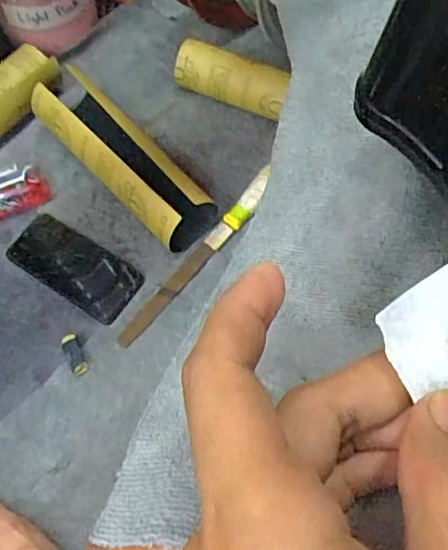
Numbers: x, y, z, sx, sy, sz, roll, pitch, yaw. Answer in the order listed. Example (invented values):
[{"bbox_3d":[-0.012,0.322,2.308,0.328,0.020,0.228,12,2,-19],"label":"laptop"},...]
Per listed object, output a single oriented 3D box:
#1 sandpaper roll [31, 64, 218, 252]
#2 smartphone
[{"bbox_3d":[-0.130,-0.154,0.754,0.089,0.083,0.287,-40,71,-17],"label":"sandpaper roll"},{"bbox_3d":[-0.187,-0.011,0.733,0.167,0.005,0.083,31,68,11],"label":"smartphone"}]

